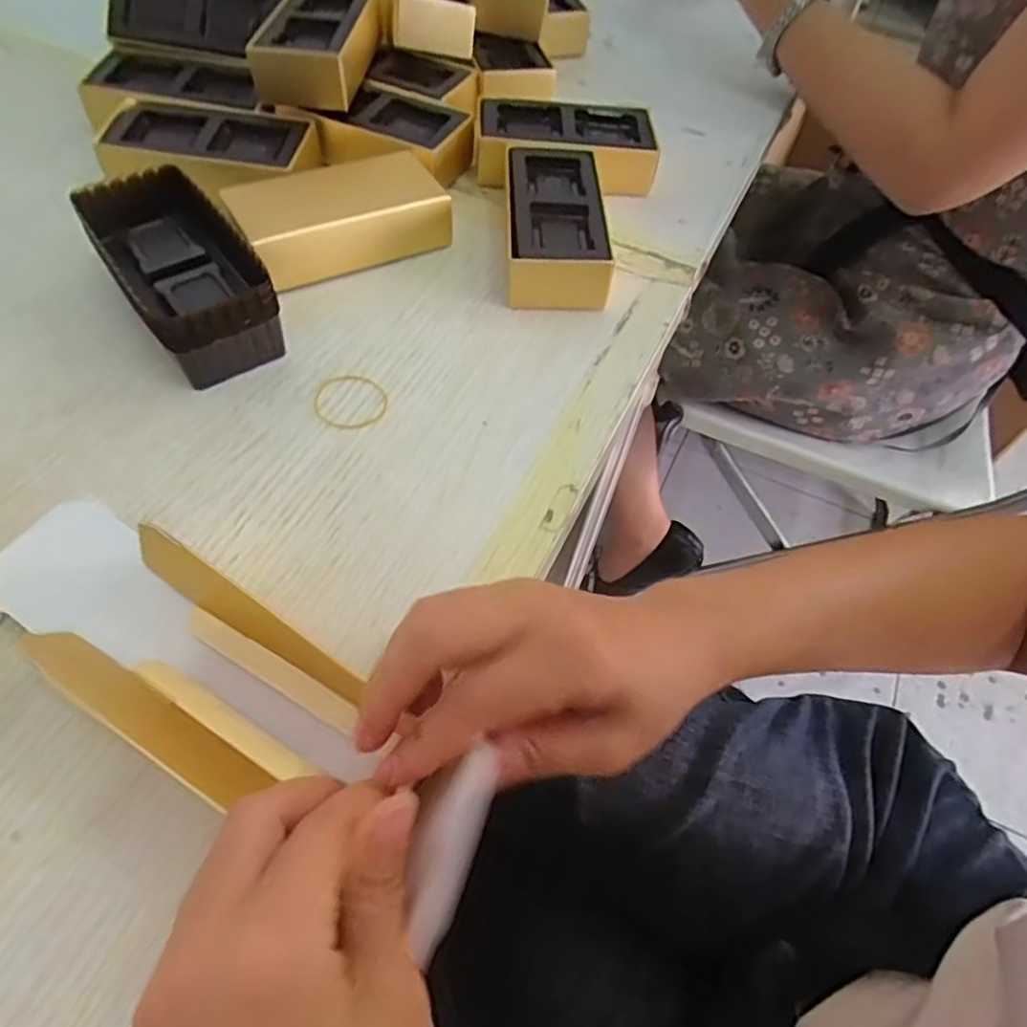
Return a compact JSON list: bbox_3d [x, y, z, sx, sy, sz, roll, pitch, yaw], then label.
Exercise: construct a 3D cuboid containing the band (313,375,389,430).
[{"bbox_3d":[-0.079,-0.055,0.324,0.036,0.004,0.034,4,56,-2],"label":"band"}]

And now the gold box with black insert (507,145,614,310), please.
[{"bbox_3d":[0.023,-0.167,0.389,0.055,0.035,0.116,1,56,-4],"label":"gold box with black insert"}]

